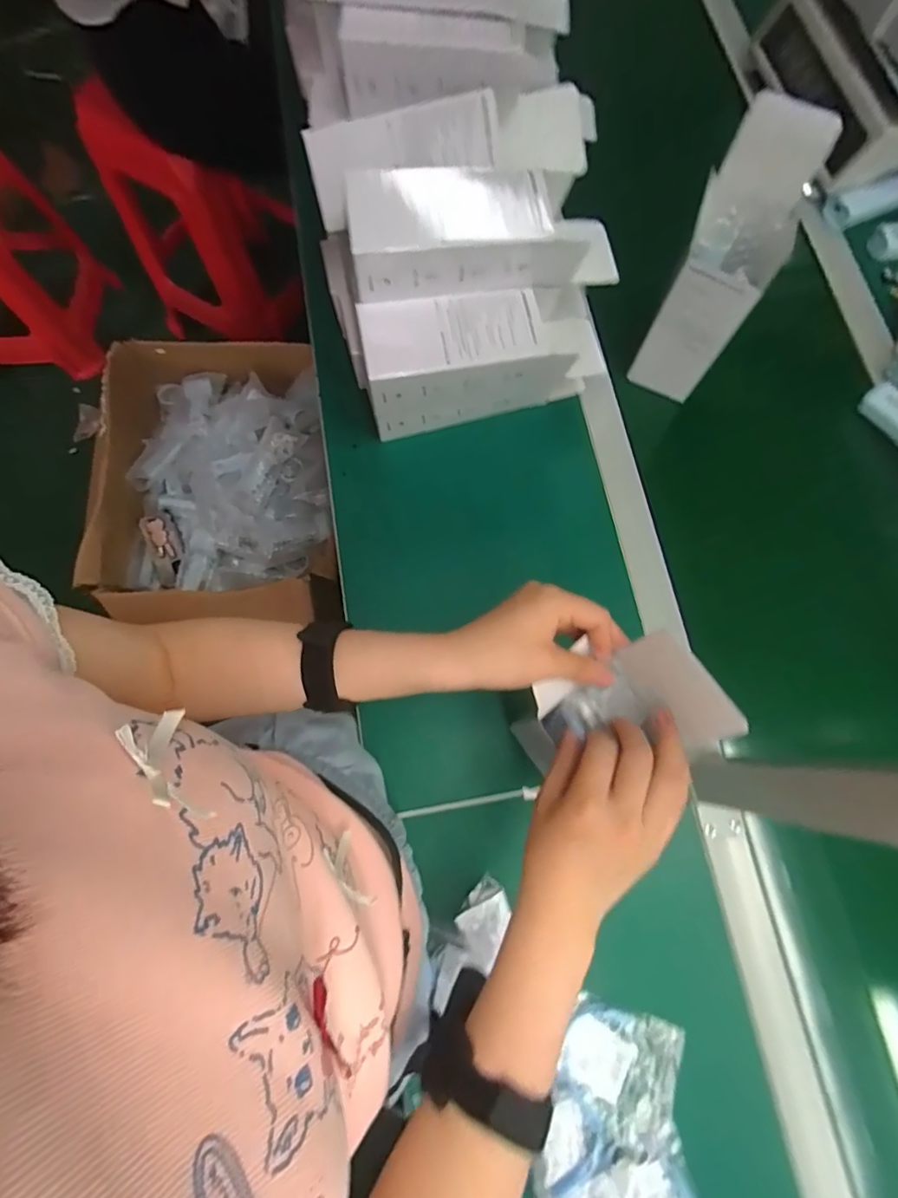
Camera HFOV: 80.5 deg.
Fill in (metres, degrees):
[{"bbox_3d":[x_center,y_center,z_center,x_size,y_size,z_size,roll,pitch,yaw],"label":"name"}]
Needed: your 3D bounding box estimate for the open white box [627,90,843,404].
[{"bbox_3d":[0.254,-0.302,0.508,0.078,0.253,0.050,22,54,5],"label":"open white box"}]

